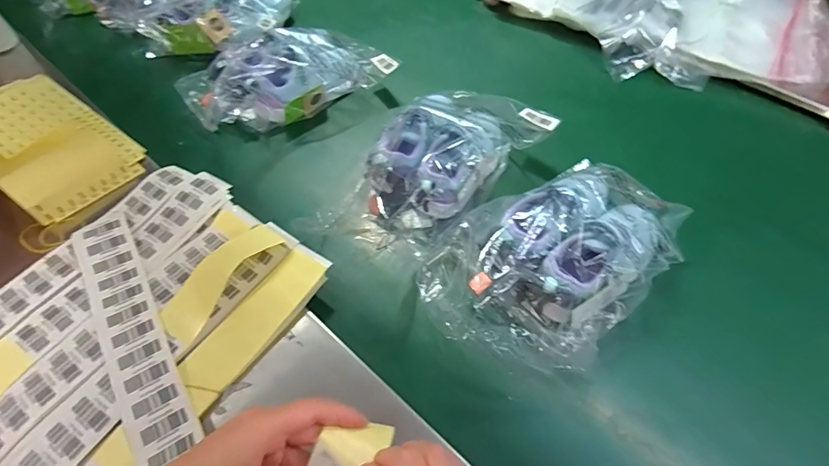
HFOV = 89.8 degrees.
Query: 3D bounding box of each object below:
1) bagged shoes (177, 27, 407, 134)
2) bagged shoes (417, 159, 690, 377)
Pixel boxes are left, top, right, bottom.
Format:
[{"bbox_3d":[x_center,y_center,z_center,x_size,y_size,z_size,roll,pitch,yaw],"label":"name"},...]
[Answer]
[{"bbox_3d":[-0.206,-0.260,0.659,0.304,0.103,0.157,-27,61,-18],"label":"bagged shoes"},{"bbox_3d":[0.153,0.022,0.475,0.300,0.078,0.195,-33,63,-21],"label":"bagged shoes"}]

